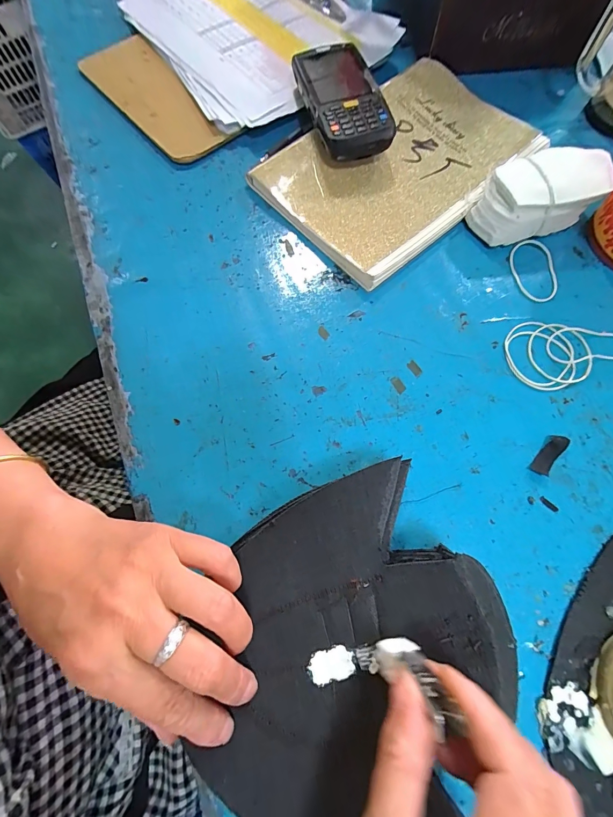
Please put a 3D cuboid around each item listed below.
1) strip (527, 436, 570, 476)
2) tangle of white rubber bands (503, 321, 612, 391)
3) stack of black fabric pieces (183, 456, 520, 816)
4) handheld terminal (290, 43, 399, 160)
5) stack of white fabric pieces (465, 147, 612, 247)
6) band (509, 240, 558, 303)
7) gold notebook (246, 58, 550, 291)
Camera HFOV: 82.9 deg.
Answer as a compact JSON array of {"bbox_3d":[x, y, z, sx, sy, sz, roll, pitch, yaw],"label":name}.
[{"bbox_3d":[0.184,0.035,0.262,0.013,0.006,0.036,39,78,13],"label":"strip"},{"bbox_3d":[0.217,-0.053,0.291,0.103,0.004,0.062,-24,73,-6],"label":"tangle of white rubber bands"},{"bbox_3d":[0.016,0.121,0.184,0.165,0.015,0.139,-29,74,-7],"label":"stack of black fabric pieces"},{"bbox_3d":[0.033,-0.301,0.344,0.065,0.034,0.144,-14,72,-4],"label":"handheld terminal"},{"bbox_3d":[0.204,-0.188,0.310,0.106,0.048,0.056,-14,72,-3],"label":"stack of white fabric pieces"},{"bbox_3d":[0.207,-0.125,0.314,0.038,0.005,0.064,1,72,2],"label":"band"},{"bbox_3d":[0.092,-0.244,0.346,0.246,0.020,0.172,-40,75,-10],"label":"gold notebook"}]

